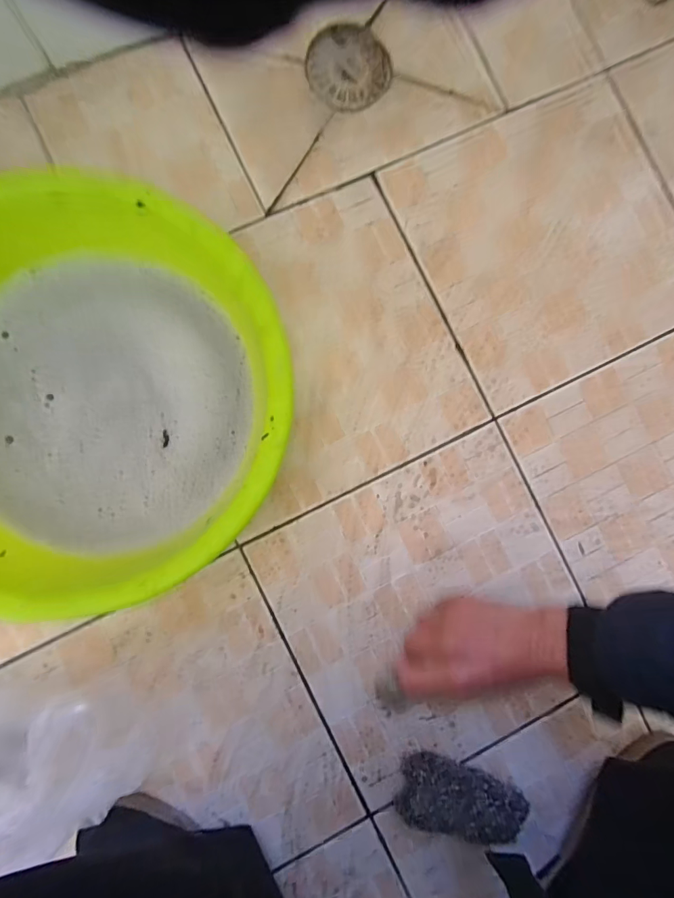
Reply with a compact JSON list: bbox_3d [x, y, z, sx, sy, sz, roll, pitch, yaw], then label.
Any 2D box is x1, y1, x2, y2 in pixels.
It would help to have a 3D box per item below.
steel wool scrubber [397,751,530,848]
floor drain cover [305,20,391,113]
[{"bbox_3d":[0.126,0.338,0.425,0.128,0.057,0.057,10,87,-4],"label":"steel wool scrubber"},{"bbox_3d":[0.013,-0.436,0.498,0.095,0.005,0.100,-21,89,-5],"label":"floor drain cover"}]

